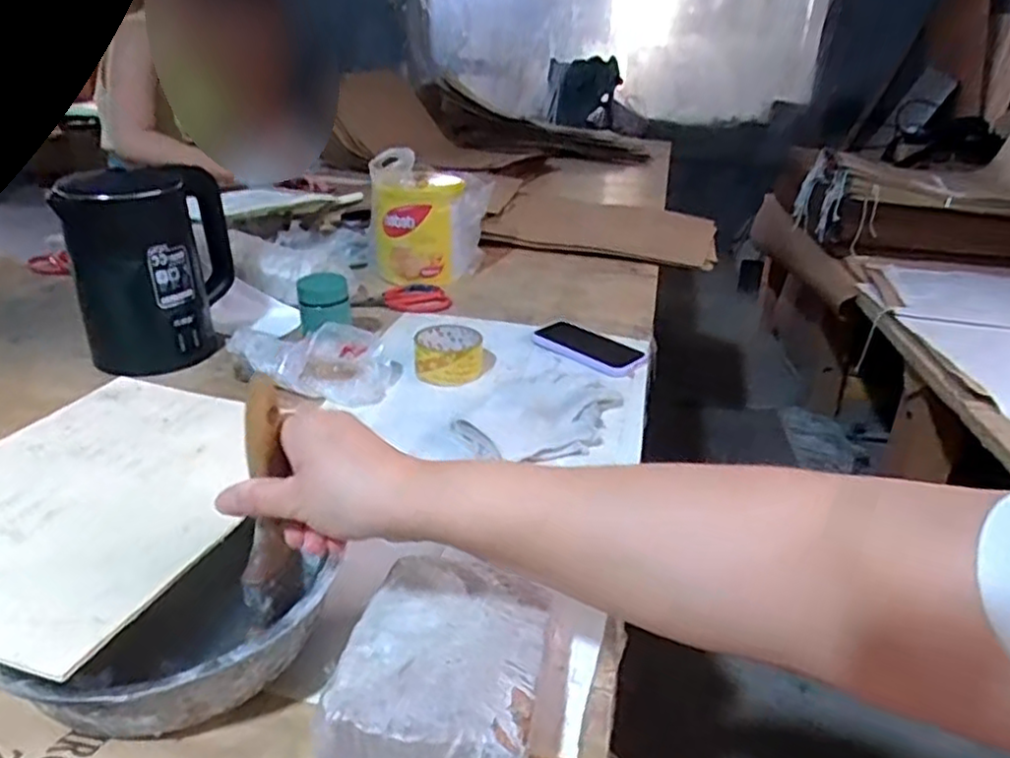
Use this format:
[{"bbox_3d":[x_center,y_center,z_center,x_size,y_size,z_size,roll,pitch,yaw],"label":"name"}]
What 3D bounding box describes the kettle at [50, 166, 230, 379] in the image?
[{"bbox_3d":[-0.443,-0.140,0.863,0.155,0.213,0.156,-4,28,-11],"label":"kettle"}]

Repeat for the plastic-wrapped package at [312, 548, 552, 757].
[{"bbox_3d":[-0.036,0.178,0.411,0.113,0.057,0.146,7,28,9],"label":"plastic-wrapped package"}]

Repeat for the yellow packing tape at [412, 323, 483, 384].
[{"bbox_3d":[-0.070,-0.030,0.863,0.088,0.039,0.096,3,27,1],"label":"yellow packing tape"}]

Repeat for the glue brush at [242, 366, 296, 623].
[{"bbox_3d":[-0.137,0.067,0.394,0.020,0.140,0.019,5,12,5],"label":"glue brush"}]

